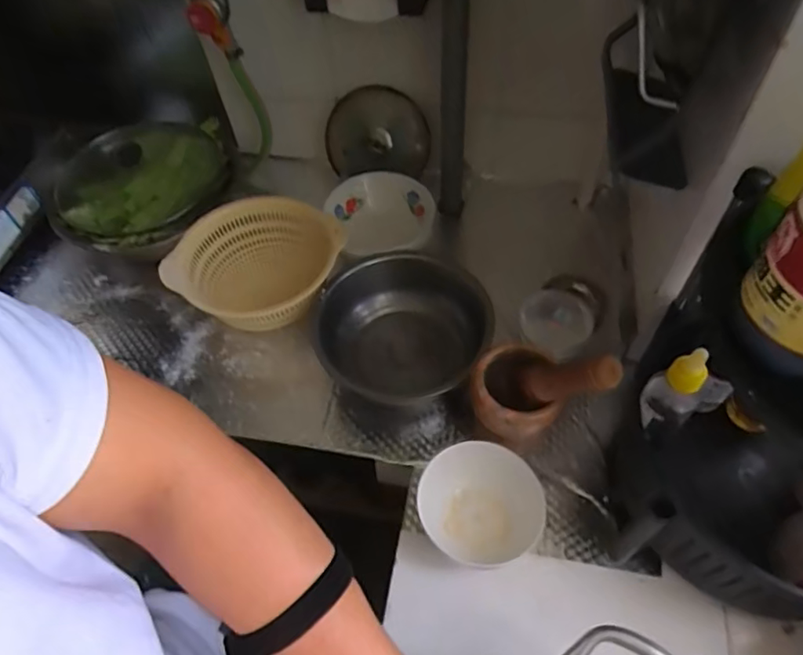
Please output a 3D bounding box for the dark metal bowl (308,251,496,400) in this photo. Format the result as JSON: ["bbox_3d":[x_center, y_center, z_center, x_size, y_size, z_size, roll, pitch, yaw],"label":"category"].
[{"bbox_3d":[0.003,0.010,0.731,0.209,0.108,0.198,-2,54,3],"label":"dark metal bowl"}]

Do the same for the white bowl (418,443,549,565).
[{"bbox_3d":[0.088,0.184,0.594,0.117,0.069,0.120,-2,54,3],"label":"white bowl"}]

